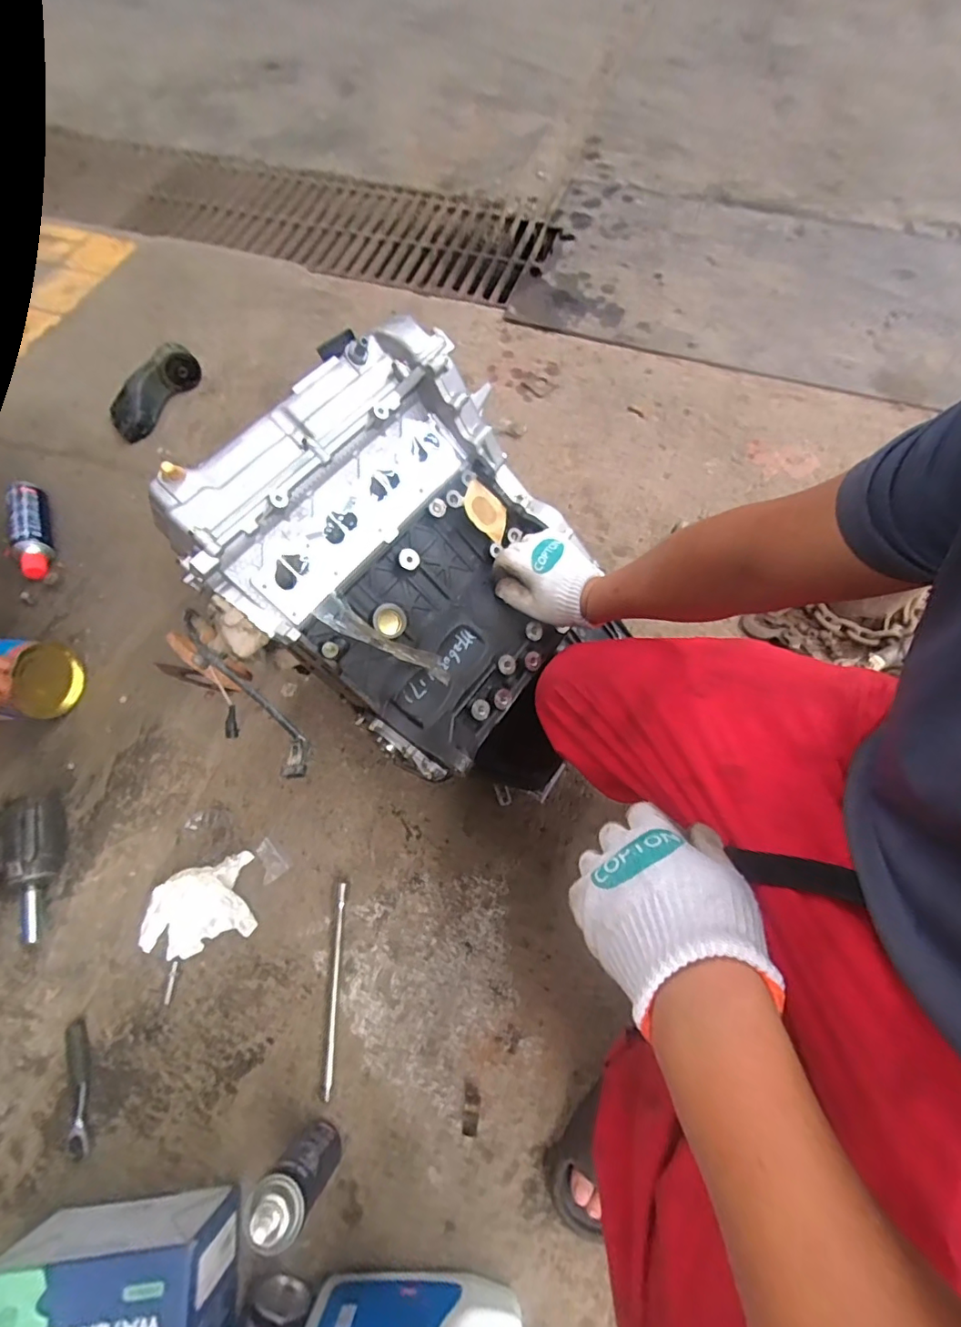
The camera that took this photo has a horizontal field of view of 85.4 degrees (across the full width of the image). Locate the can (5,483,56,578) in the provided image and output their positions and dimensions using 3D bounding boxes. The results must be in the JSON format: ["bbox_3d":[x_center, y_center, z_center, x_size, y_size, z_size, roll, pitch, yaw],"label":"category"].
[{"bbox_3d":[-0.800,-0.237,0.923,0.061,0.062,0.196,-21,68,-9],"label":"can"}]

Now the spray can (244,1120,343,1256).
[{"bbox_3d":[-0.191,0.545,0.554,0.054,0.163,0.050,0,67,0],"label":"spray can"}]

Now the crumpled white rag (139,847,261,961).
[{"bbox_3d":[-0.391,0.337,0.717,0.158,0.036,0.109,-15,68,-6],"label":"crumpled white rag"}]

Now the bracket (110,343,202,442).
[{"bbox_3d":[-0.663,-0.555,1.065,0.053,0.096,0.219,25,69,10],"label":"bracket"}]

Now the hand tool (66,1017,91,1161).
[{"bbox_3d":[-0.507,0.532,0.655,0.025,0.014,0.147,-17,68,-7],"label":"hand tool"}]

